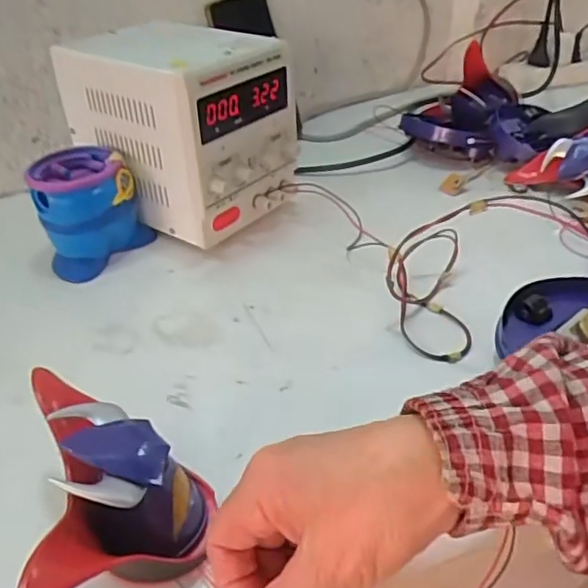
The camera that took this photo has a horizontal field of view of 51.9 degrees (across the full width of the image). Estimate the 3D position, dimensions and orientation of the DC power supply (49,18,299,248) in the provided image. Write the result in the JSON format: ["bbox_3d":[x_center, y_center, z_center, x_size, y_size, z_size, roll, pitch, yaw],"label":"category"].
[{"bbox_3d":[-0.101,-0.147,0.552,0.173,0.156,0.122,20,42,27],"label":"DC power supply"}]

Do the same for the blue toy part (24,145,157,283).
[{"bbox_3d":[-0.171,-0.072,0.514,0.088,0.078,0.085,-20,40,-21],"label":"blue toy part"}]

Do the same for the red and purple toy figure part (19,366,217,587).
[{"bbox_3d":[-0.078,0.094,0.287,0.077,0.069,0.130,-12,38,-12],"label":"red and purple toy figure part"}]

